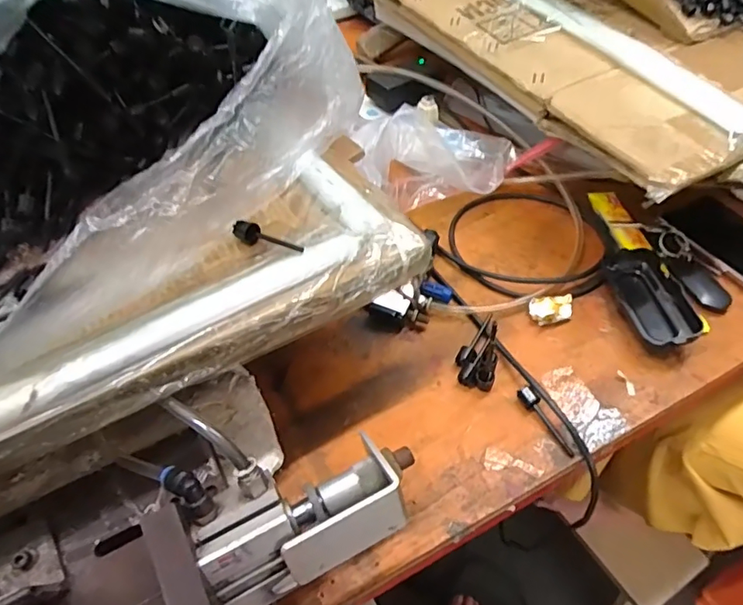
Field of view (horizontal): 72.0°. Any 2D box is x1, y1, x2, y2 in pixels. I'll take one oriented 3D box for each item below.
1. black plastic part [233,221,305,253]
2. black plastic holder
[{"bbox_3d":[-0.071,-0.045,0.364,0.062,0.015,0.012,19,53,21],"label":"black plastic part"},{"bbox_3d":[0.258,-0.003,0.474,0.048,0.028,0.112,-5,48,1],"label":"black plastic holder"}]

